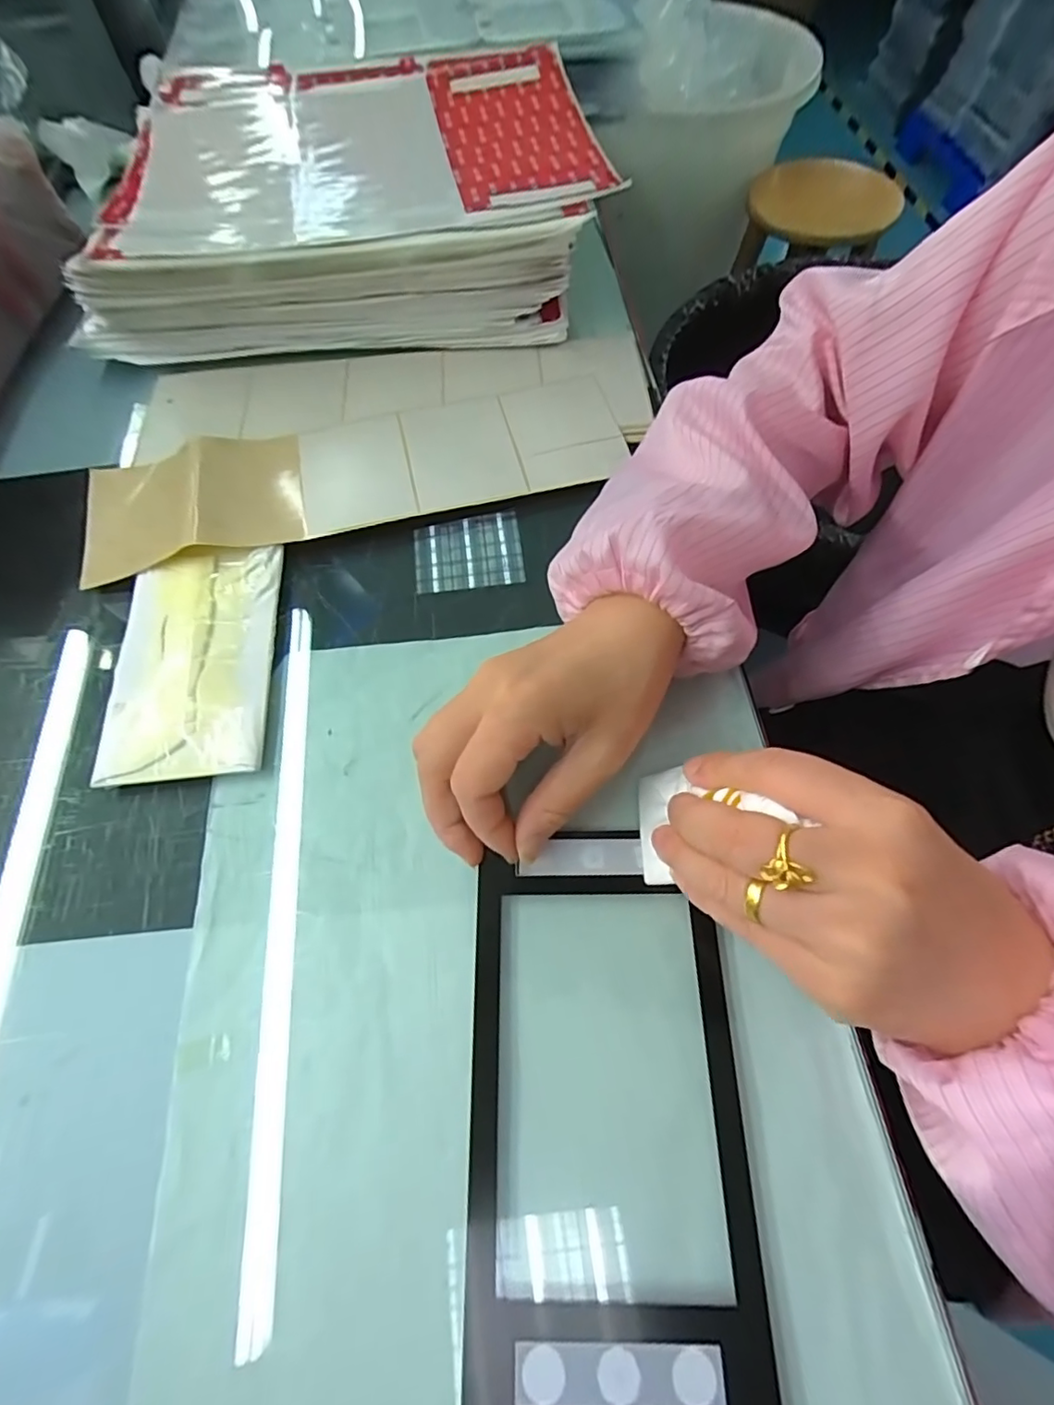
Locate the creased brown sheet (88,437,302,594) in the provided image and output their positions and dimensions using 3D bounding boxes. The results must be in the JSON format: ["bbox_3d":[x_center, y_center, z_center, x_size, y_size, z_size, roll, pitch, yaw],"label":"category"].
[{"bbox_3d":[-0.207,-0.123,0.351,0.129,0.015,0.092,-14,65,-4],"label":"creased brown sheet"}]

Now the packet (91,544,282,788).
[{"bbox_3d":[-0.178,-0.024,0.304,0.080,0.014,0.134,-5,65,0],"label":"packet"}]

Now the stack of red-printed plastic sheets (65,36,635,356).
[{"bbox_3d":[-0.134,-0.370,0.423,0.354,0.073,0.266,-8,65,-1],"label":"stack of red-printed plastic sheets"}]

